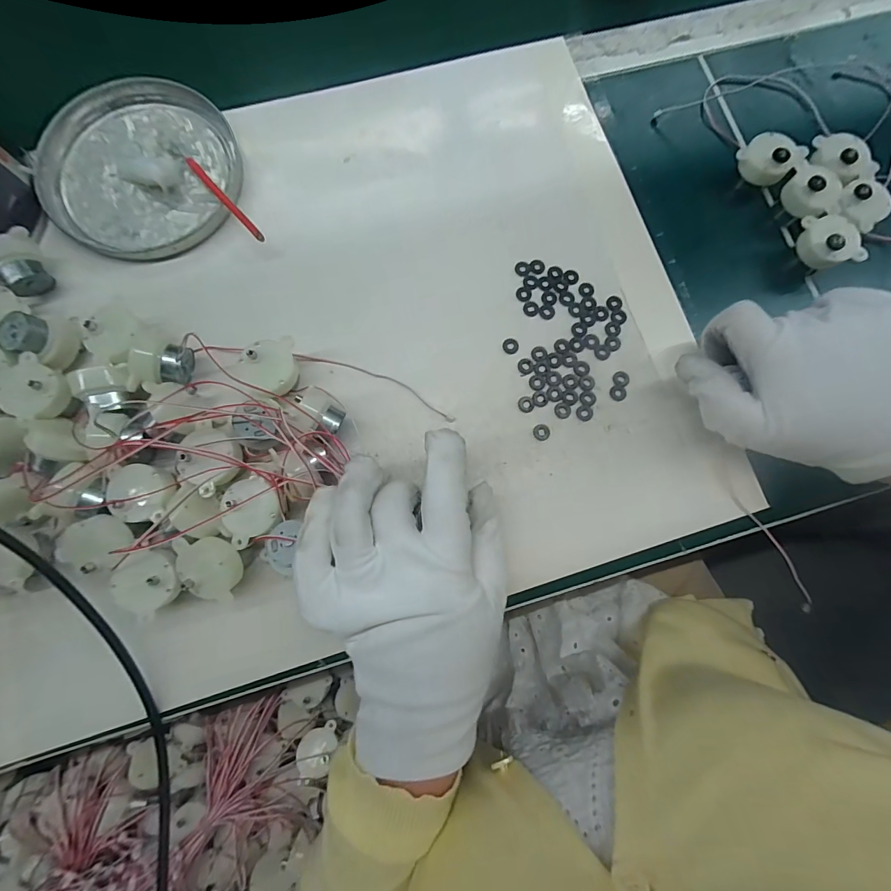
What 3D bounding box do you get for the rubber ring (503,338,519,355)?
[{"bbox_3d":[0.044,-0.067,0.270,0.011,0.004,0.011,0,80,-1],"label":"rubber ring"}]

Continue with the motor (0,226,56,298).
[{"bbox_3d":[-0.264,-0.114,0.255,0.035,0.026,0.033,0,80,-1],"label":"motor"}]

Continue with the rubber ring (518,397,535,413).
[{"bbox_3d":[0.053,-0.027,0.264,0.010,0.004,0.011,0,80,-1],"label":"rubber ring"}]

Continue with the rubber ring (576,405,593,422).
[{"bbox_3d":[0.091,-0.021,0.264,0.011,0.004,0.011,0,80,-1],"label":"rubber ring"}]

